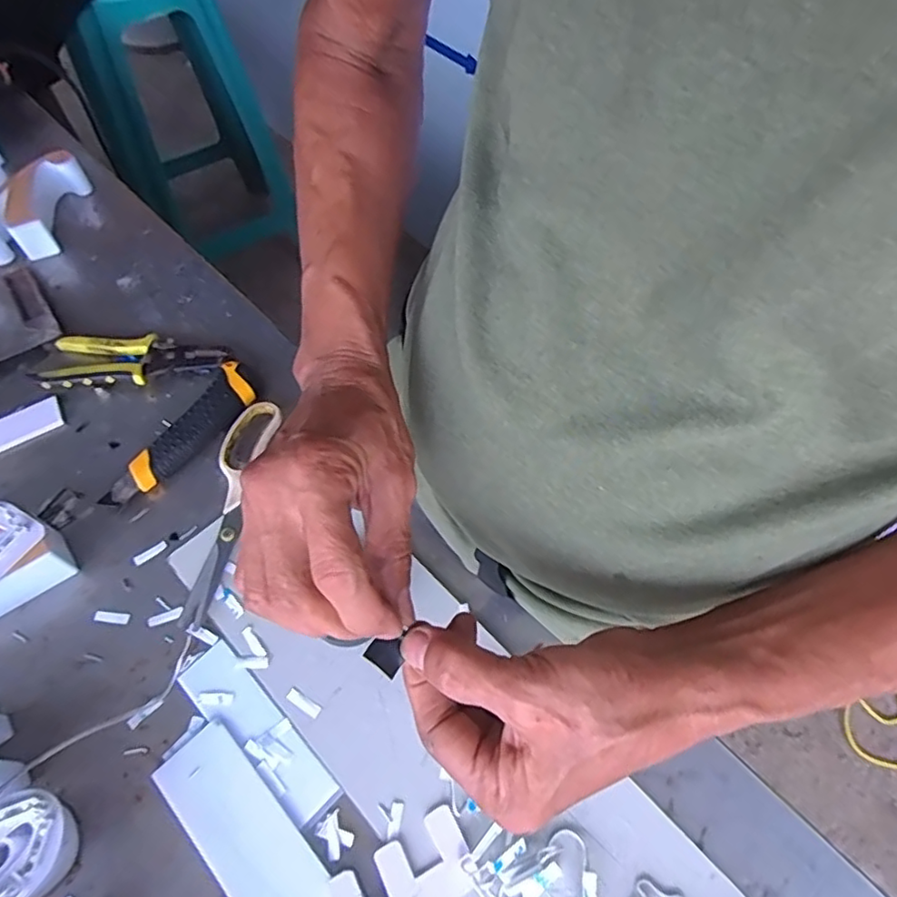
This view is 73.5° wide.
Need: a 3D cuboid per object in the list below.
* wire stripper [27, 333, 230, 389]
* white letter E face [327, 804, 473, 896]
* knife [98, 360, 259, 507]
[{"bbox_3d":[-0.289,-0.081,0.554,0.157,0.020,0.056,-3,60,-3],"label":"wire stripper"},{"bbox_3d":[-0.026,0.261,0.363,0.083,0.007,0.045,-26,64,-15],"label":"white letter E face"},{"bbox_3d":[-0.224,-0.011,0.514,0.041,0.021,0.156,29,64,15],"label":"knife"}]

